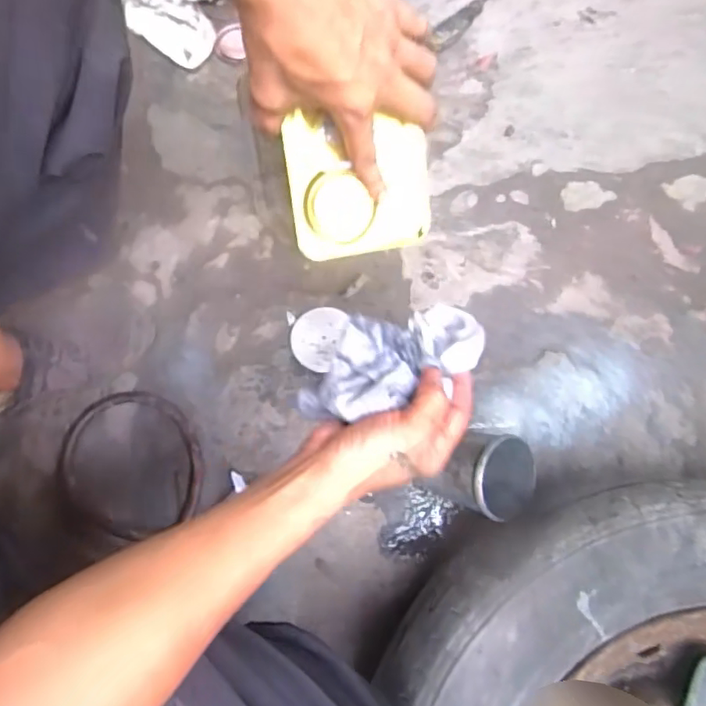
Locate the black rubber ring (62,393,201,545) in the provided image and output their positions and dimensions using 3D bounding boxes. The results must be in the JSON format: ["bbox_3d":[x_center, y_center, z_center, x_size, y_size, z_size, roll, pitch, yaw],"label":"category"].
[{"bbox_3d":[-0.253,0.126,0.651,0.157,0.007,0.172,-25,68,-7],"label":"black rubber ring"}]

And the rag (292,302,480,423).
[{"bbox_3d":[0.029,0.004,0.441,0.145,0.041,0.079,-12,75,-5],"label":"rag"}]

